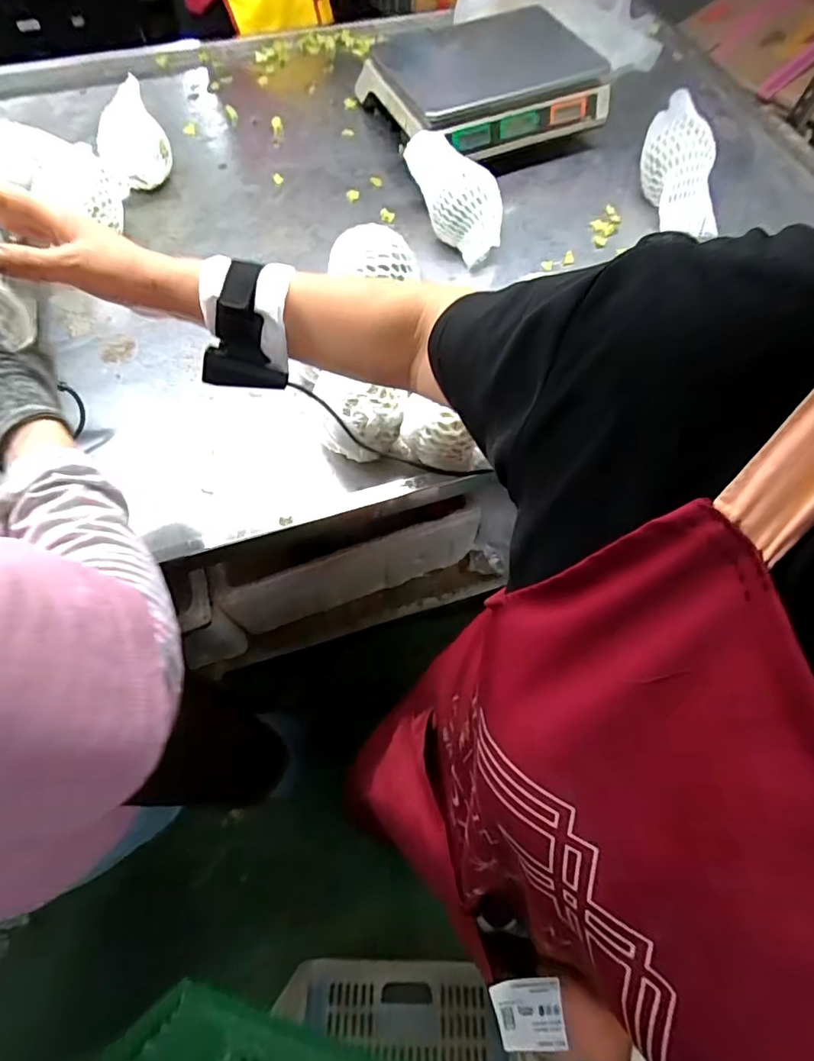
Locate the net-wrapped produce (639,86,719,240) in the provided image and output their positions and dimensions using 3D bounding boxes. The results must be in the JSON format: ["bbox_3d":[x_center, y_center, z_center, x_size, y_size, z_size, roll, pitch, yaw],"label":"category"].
[{"bbox_3d":[0.421,-0.571,0.818,0.081,0.102,0.226,-9,65,-5],"label":"net-wrapped produce"}]

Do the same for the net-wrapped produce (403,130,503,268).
[{"bbox_3d":[0.072,-0.499,0.765,0.089,0.071,0.198,-33,90,-15],"label":"net-wrapped produce"}]

